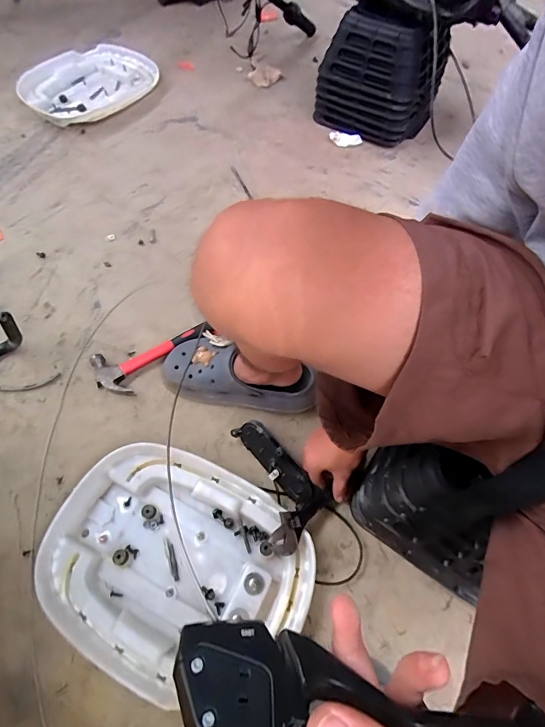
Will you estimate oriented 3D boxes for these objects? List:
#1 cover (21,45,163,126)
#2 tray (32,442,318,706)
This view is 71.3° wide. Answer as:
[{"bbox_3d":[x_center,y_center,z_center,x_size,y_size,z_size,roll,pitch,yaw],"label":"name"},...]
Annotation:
[{"bbox_3d":[-0.500,-0.794,1.070,0.271,0.049,0.391,27,64,11],"label":"cover"},{"bbox_3d":[-0.131,0.276,0.533,0.347,0.047,0.266,27,64,11],"label":"tray"}]

